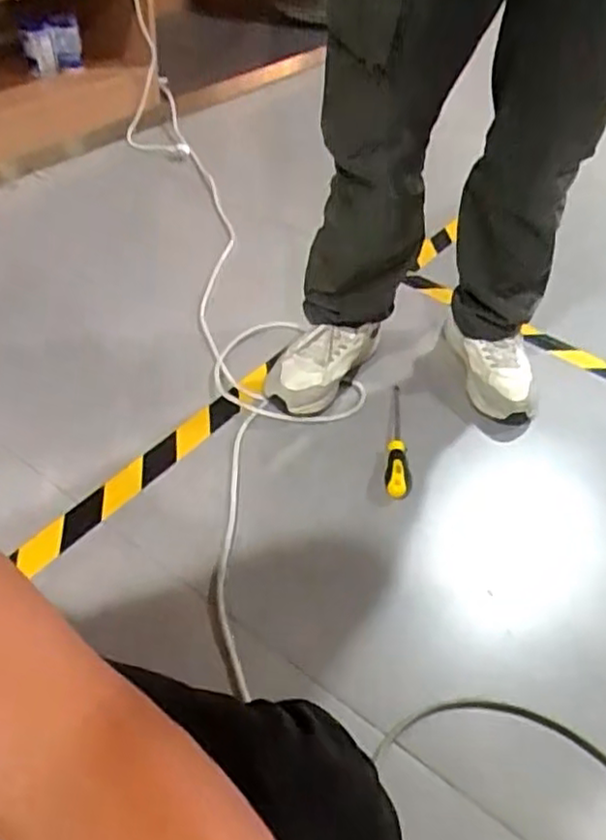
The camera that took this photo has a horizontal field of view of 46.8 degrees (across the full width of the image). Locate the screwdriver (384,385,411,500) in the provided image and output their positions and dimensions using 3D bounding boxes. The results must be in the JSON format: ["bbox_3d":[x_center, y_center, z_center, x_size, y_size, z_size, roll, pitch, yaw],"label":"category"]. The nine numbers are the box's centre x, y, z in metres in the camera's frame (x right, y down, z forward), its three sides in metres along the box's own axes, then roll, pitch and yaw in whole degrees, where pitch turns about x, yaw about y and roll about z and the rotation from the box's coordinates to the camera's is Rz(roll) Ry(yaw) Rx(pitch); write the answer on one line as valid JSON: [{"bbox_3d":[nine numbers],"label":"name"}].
[{"bbox_3d":[0.154,0.018,1.083,0.039,0.044,0.237,9,45,5],"label":"screwdriver"}]

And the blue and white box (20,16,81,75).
[{"bbox_3d":[-0.567,-0.849,1.593,0.130,0.117,0.063,-18,49,-21],"label":"blue and white box"}]

